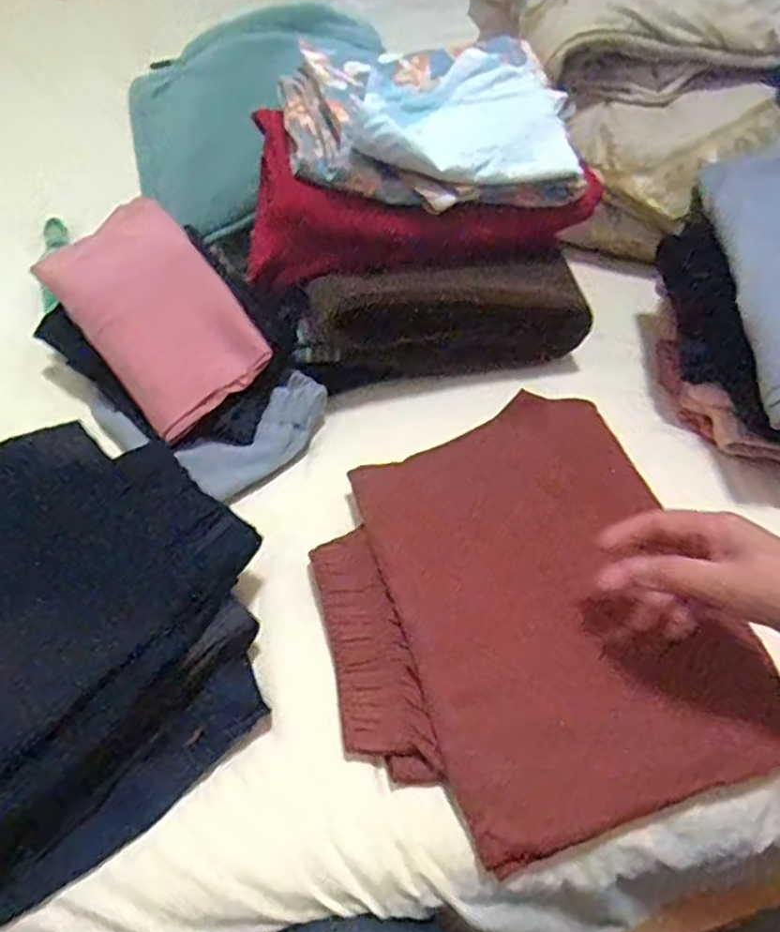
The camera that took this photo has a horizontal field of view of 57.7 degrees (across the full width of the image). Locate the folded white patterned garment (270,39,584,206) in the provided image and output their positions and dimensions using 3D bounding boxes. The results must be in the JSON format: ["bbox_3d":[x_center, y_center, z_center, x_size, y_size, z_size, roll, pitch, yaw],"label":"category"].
[{"bbox_3d":[0.030,-0.282,0.582,0.223,0.064,0.171,-8,47,-8],"label":"folded white patterned garment"}]

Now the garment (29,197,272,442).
[{"bbox_3d":[-0.192,-0.130,0.582,0.115,0.023,0.209,-41,75,-5],"label":"garment"}]

